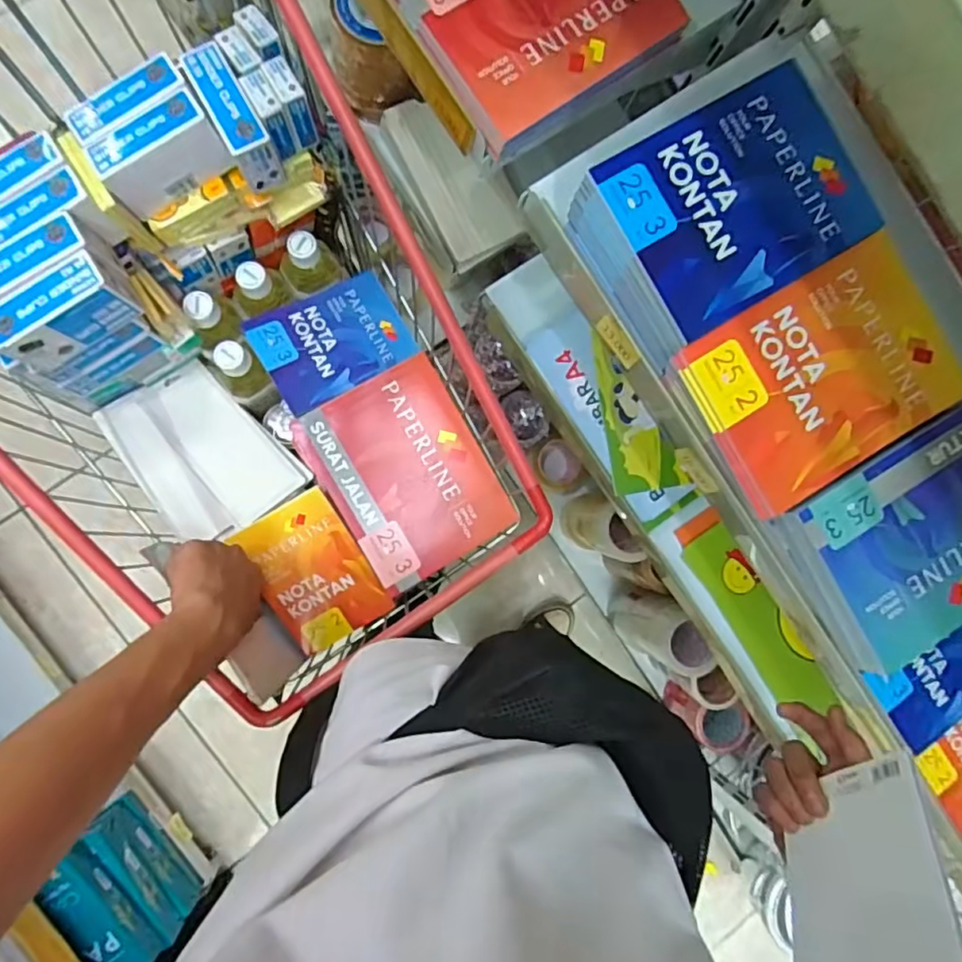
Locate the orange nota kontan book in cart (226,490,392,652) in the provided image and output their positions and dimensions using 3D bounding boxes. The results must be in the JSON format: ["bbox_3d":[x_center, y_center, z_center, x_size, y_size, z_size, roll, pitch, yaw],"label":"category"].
[{"bbox_3d":[-0.174,0.097,0.637,0.107,0.011,0.154,-30,107,-1],"label":"orange nota kontan book in cart"}]

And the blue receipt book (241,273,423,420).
[{"bbox_3d":[-0.155,-0.150,0.657,0.151,0.009,0.115,-31,89,-21],"label":"blue receipt book"}]

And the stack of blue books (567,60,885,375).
[{"bbox_3d":[0.208,-0.230,0.529,0.219,0.054,0.159,-34,94,-7],"label":"stack of blue books"}]

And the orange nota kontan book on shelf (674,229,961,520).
[{"bbox_3d":[0.293,-0.091,0.522,0.220,0.014,0.158,-30,93,-7],"label":"orange nota kontan book on shelf"}]

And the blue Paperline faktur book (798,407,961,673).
[{"bbox_3d":[0.392,0.049,0.523,0.209,0.009,0.167,-29,93,-7],"label":"blue Paperline faktur book"}]

